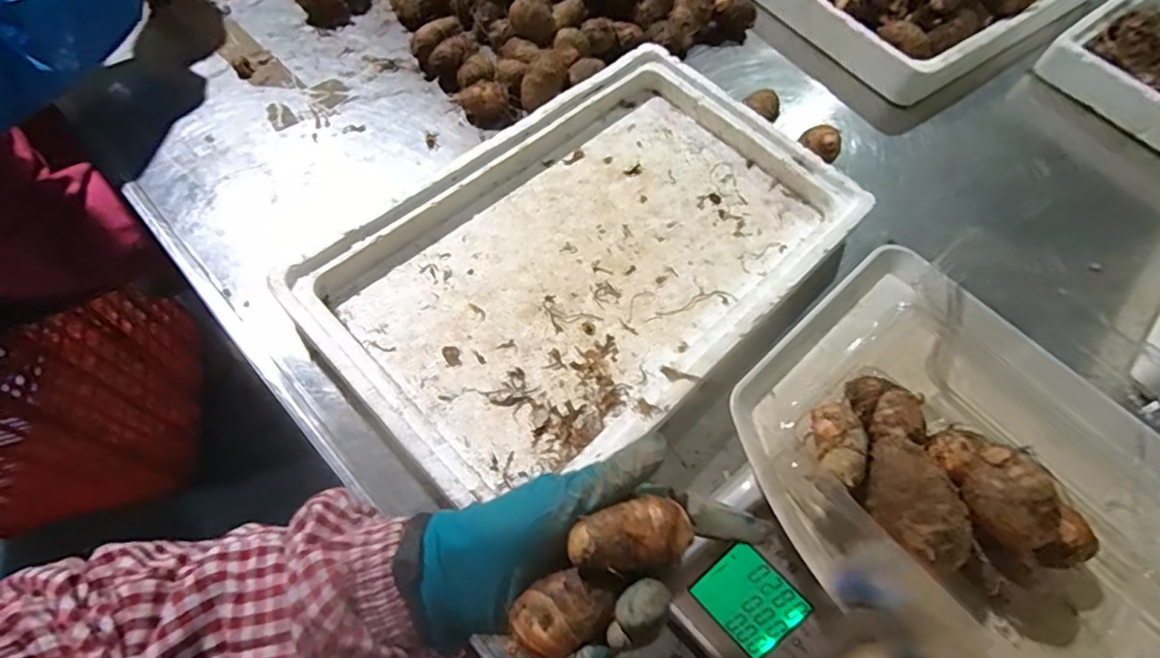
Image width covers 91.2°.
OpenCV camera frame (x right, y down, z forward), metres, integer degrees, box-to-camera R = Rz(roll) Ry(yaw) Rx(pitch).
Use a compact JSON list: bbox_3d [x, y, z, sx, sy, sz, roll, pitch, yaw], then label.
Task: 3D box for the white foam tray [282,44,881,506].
[{"bbox_3d":[0.017,-0.068,0.504,0.288,0.051,0.455,42,67,17],"label":"white foam tray"}]

